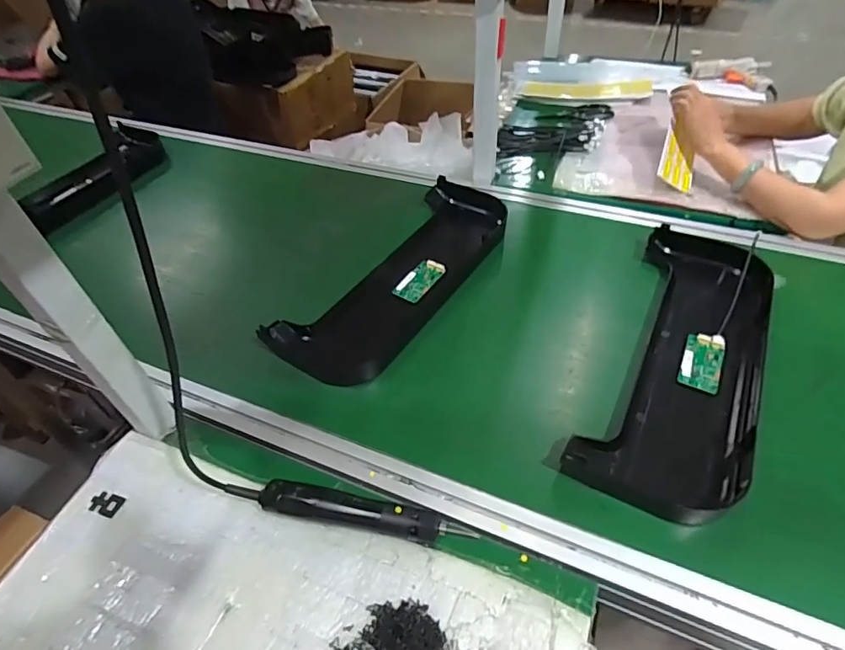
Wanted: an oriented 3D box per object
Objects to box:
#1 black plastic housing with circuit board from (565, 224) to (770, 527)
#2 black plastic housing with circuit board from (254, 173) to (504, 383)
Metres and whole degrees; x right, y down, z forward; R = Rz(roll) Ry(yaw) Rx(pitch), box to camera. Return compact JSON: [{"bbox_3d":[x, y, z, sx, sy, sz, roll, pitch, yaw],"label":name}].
[{"bbox_3d":[0.370,0.042,0.687,0.194,0.059,0.486,21,52,21],"label":"black plastic housing with circuit board"},{"bbox_3d":[-0.029,-0.090,0.823,0.179,0.050,0.481,24,53,24],"label":"black plastic housing with circuit board"}]

